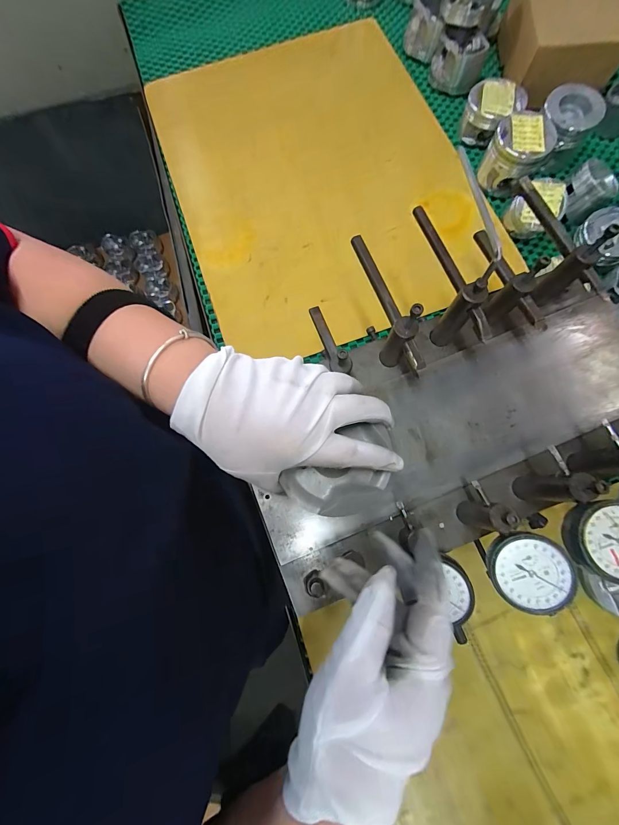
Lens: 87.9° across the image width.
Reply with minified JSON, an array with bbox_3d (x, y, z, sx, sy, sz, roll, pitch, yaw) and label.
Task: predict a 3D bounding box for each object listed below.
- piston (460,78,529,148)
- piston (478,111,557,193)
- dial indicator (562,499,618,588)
[{"bbox_3d":[0.319,-0.527,0.563,0.088,0.058,0.088,0,77,0],"label":"piston"},{"bbox_3d":[0.340,-0.430,0.530,0.091,0.076,0.092,27,78,6],"label":"piston"},{"bbox_3d":[0.218,0.093,0.233,0.054,0.019,0.056,0,77,2],"label":"dial indicator"}]

